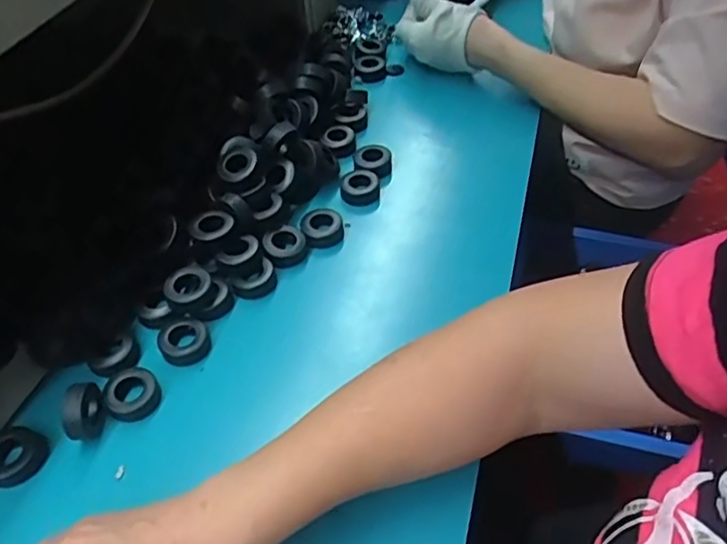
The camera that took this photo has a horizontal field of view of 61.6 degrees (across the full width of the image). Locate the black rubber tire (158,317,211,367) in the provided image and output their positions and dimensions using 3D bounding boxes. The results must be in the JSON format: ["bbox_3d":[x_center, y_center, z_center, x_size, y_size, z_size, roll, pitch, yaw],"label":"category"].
[{"bbox_3d":[-0.139,0.053,0.471,0.037,0.019,0.040,0,49,0],"label":"black rubber tire"}]

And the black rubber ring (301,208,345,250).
[{"bbox_3d":[-0.036,-0.038,0.547,0.037,0.017,0.042,-2,49,-2],"label":"black rubber ring"}]

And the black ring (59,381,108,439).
[{"bbox_3d":[-0.192,0.097,0.421,0.017,0.034,0.036,-7,49,-6],"label":"black ring"}]

